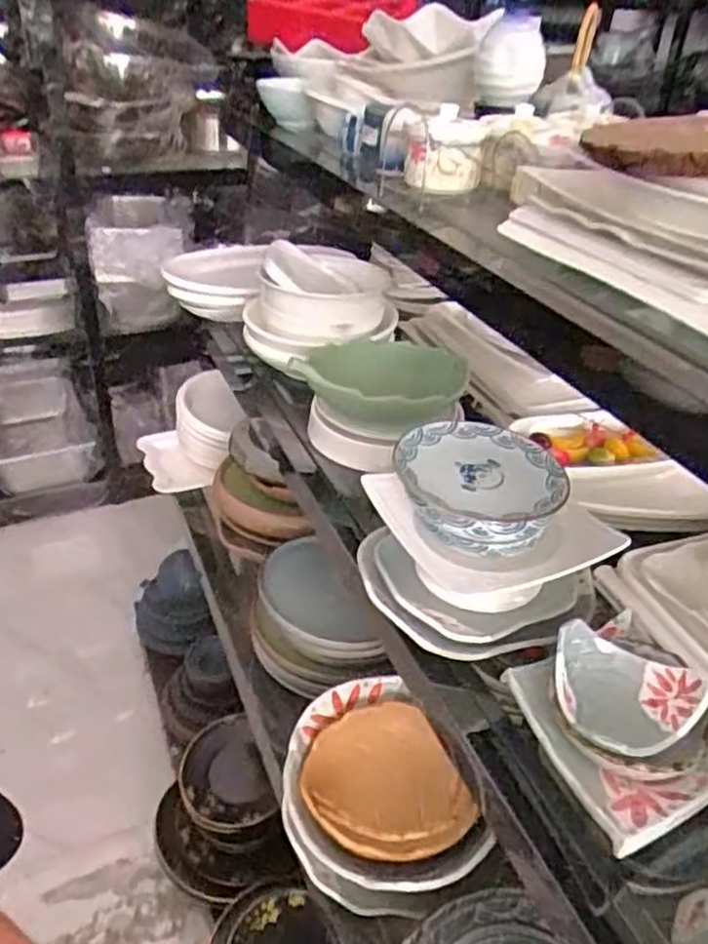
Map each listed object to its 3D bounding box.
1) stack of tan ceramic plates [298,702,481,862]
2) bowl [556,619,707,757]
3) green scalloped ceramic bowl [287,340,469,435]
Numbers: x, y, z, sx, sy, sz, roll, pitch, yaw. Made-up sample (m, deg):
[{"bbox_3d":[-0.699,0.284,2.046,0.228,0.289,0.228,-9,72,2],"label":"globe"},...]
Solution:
[{"bbox_3d":[0.032,0.370,0.877,0.185,0.055,0.196,-8,30,-9],"label":"stack of tan ceramic plates"},{"bbox_3d":[0.226,0.186,0.617,0.107,0.056,0.114,3,34,-2],"label":"bowl"},{"bbox_3d":[0.029,-0.121,0.998,0.232,0.087,0.135,18,36,20],"label":"green scalloped ceramic bowl"}]

